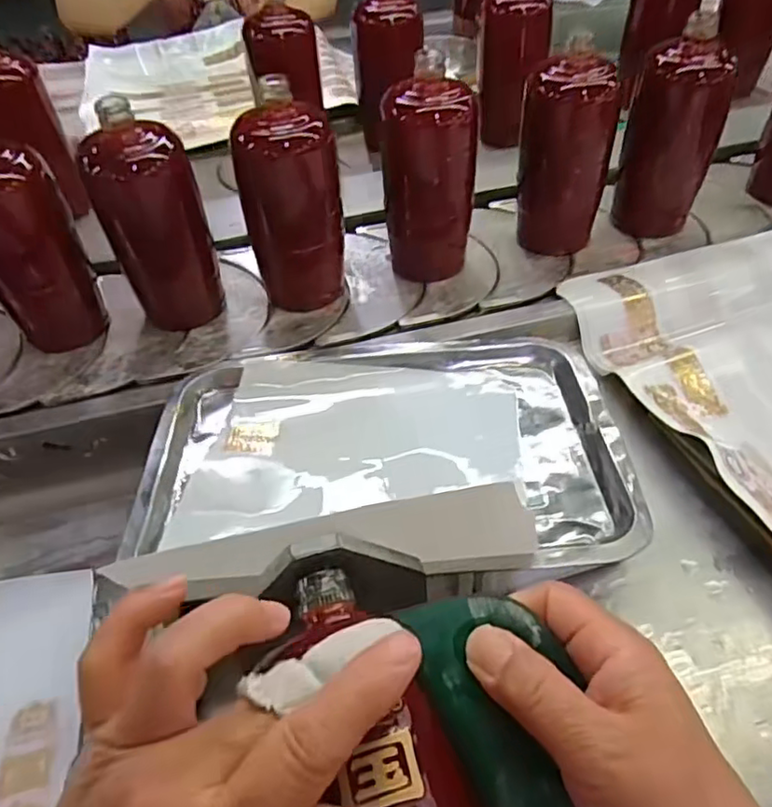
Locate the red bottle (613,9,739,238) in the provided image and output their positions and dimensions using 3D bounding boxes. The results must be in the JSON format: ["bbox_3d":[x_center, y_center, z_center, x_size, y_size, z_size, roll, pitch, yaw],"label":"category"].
[{"bbox_3d":[0.280,-0.262,0.597,0.071,0.168,0.059,-10,50,-6],"label":"red bottle"}]

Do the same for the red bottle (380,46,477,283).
[{"bbox_3d":[0.039,-0.202,0.555,0.073,0.168,0.079,-32,55,-23],"label":"red bottle"}]

